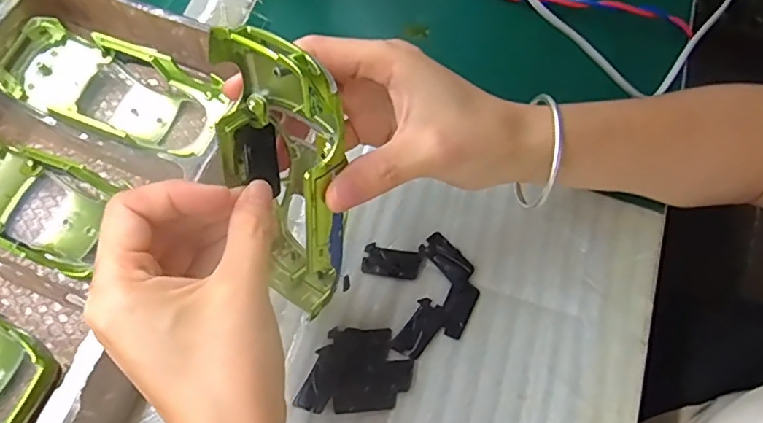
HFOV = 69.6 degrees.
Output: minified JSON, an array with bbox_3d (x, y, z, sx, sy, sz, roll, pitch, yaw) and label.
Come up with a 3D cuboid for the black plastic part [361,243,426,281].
[{"bbox_3d":[0.006,0.029,0.314,0.033,0.004,0.018,14,68,2],"label":"black plastic part"}]

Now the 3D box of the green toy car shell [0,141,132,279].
[{"bbox_3d":[-0.198,-0.007,0.307,0.095,0.028,0.058,19,68,4],"label":"green toy car shell"}]

